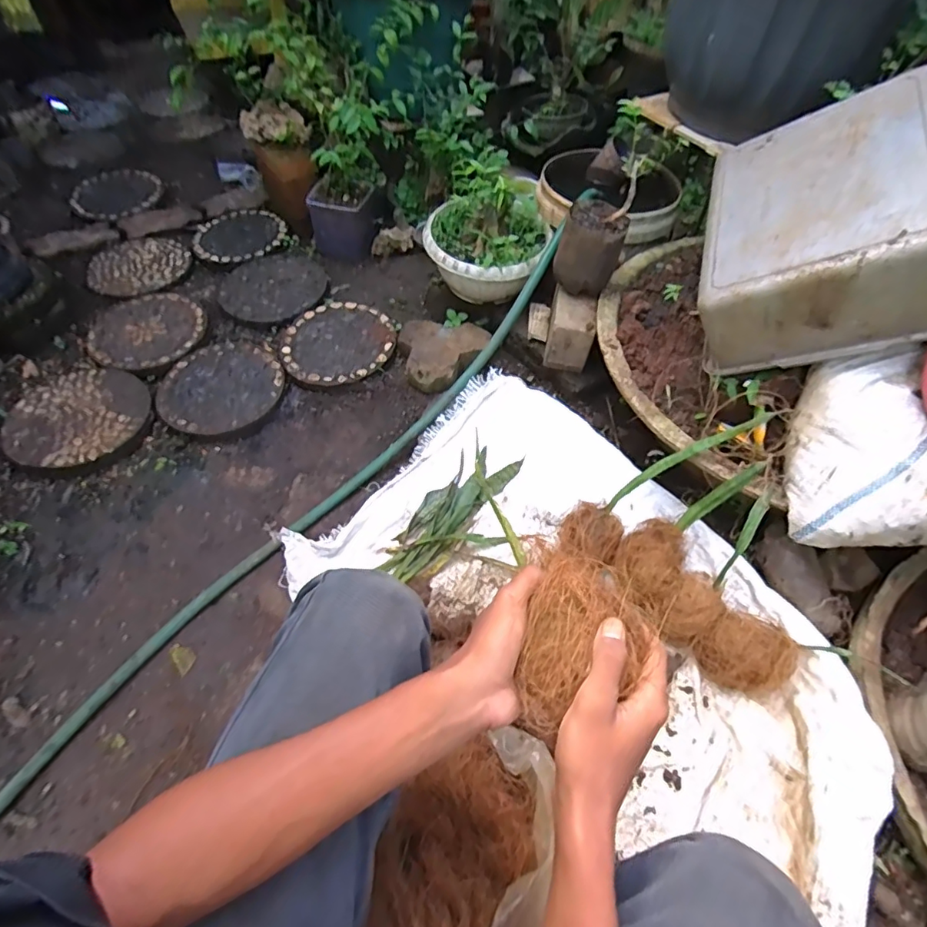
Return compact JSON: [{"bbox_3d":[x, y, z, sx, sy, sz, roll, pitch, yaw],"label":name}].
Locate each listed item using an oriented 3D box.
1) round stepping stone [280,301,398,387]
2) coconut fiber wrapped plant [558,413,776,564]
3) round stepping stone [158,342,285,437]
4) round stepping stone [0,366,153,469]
[{"bbox_3d":[-0.279,-0.273,1.154,0.242,0.043,0.248,0,54,-1],"label":"round stepping stone"},{"bbox_3d":[0.291,0.032,0.784,0.348,0.073,0.107,-43,57,18],"label":"coconut fiber wrapped plant"},{"bbox_3d":[-0.496,-0.162,1.069,0.238,0.036,0.244,0,54,-1],"label":"round stepping stone"},{"bbox_3d":[-0.745,-0.093,1.005,0.235,0.074,0.251,0,54,-1],"label":"round stepping stone"}]

